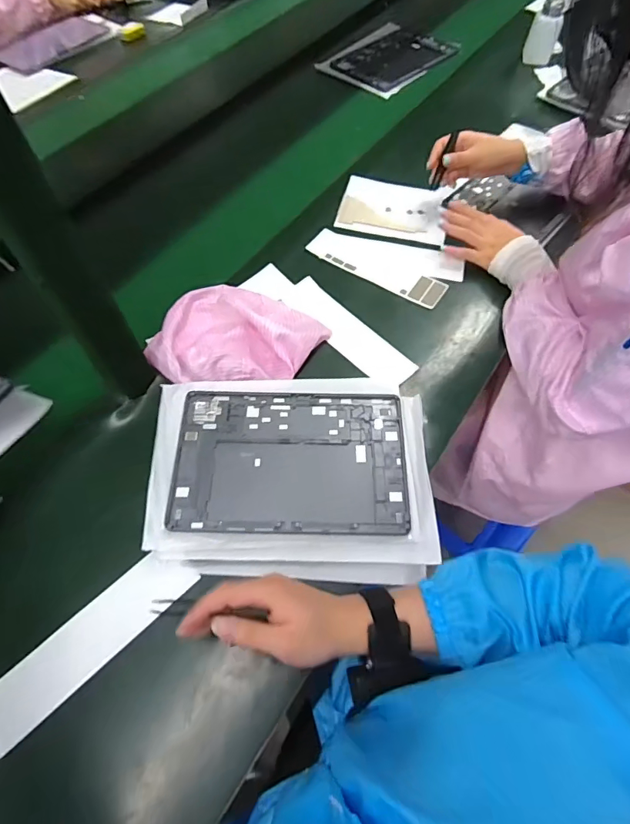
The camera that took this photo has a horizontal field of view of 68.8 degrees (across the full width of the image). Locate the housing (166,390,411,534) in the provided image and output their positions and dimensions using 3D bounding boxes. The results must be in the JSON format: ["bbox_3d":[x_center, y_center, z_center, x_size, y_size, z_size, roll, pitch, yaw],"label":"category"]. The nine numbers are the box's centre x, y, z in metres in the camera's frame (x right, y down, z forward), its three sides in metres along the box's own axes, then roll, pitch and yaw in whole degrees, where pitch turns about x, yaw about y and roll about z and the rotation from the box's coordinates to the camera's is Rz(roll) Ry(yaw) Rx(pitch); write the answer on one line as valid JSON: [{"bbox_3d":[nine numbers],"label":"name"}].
[{"bbox_3d":[-0.027,0.051,0.523,0.254,0.009,0.169,1,62,-1],"label":"housing"}]

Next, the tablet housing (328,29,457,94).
[{"bbox_3d":[0.177,-0.808,1.045,0.245,0.016,0.194,-39,66,-19],"label":"tablet housing"}]

